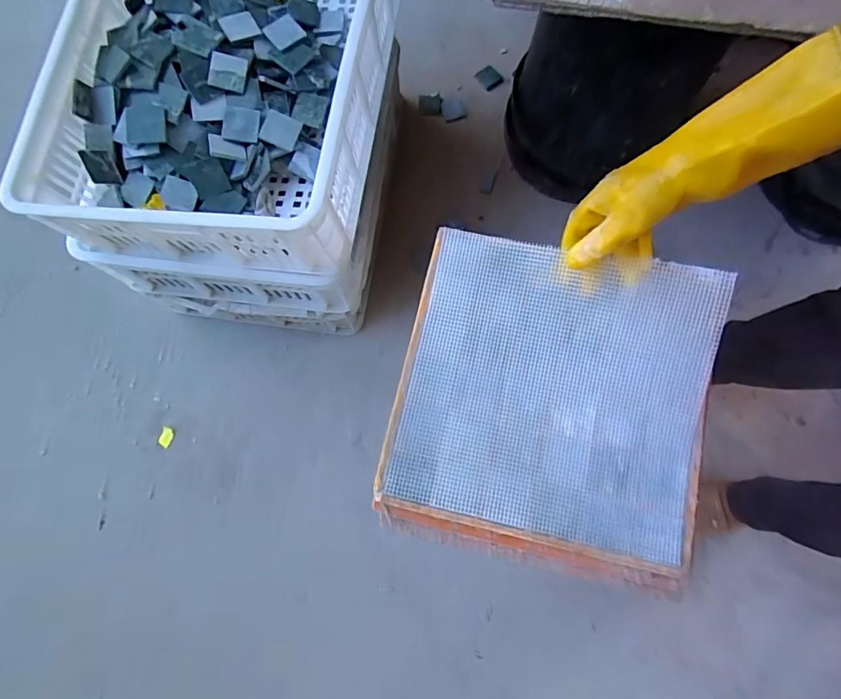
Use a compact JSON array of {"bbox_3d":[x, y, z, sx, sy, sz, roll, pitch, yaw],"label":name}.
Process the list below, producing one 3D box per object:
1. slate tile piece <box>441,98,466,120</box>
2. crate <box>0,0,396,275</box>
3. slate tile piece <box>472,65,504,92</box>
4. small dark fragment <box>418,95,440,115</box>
[{"bbox_3d":[0.073,-0.544,1.059,0.052,0.004,0.054,-16,76,-3],"label":"slate tile piece"},{"bbox_3d":[-0.265,-0.421,0.670,0.405,0.145,0.612,6,76,2],"label":"crate"},{"bbox_3d":[0.161,-0.648,1.115,0.054,0.007,0.064,-39,78,-8],"label":"slate tile piece"},{"bbox_3d":[0.021,-0.566,1.084,0.050,0.008,0.059,-2,76,0],"label":"small dark fragment"}]

